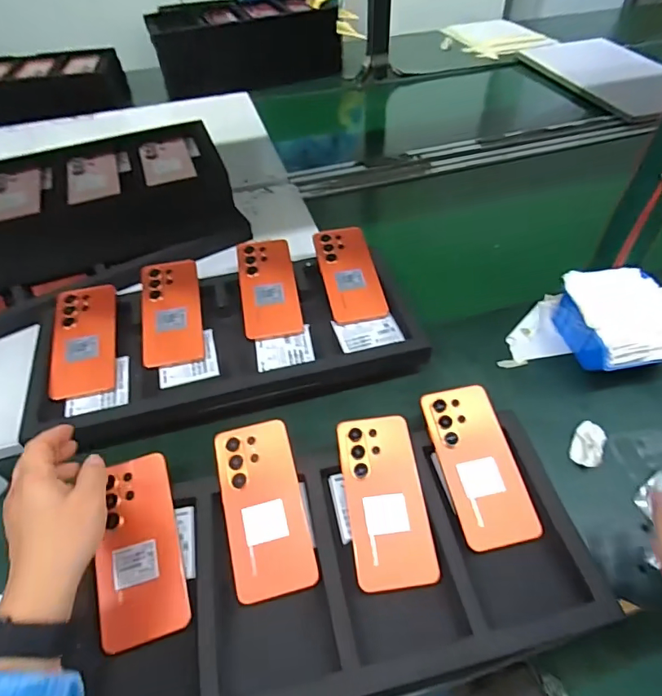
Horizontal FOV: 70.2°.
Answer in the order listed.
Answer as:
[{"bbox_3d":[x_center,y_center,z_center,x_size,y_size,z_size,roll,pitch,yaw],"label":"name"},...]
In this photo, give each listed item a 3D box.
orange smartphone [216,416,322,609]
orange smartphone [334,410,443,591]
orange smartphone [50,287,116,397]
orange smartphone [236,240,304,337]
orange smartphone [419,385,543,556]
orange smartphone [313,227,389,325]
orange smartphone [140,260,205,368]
[{"bbox_3d":[-0.070,0.161,0.488,0.080,0.006,0.172,-13,61,-6],"label":"orange smartphone"},{"bbox_3d":[0.057,0.156,0.493,0.080,0.007,0.172,-7,59,-2],"label":"orange smartphone"},{"bbox_3d":[-0.326,-0.014,0.624,0.076,0.016,0.167,-8,63,-5],"label":"orange smartphone"},{"bbox_3d":[-0.089,-0.089,0.676,0.078,0.006,0.168,-8,62,-8],"label":"orange smartphone"},{"bbox_3d":[0.161,0.124,0.515,0.081,0.008,0.174,-10,59,-6],"label":"orange smartphone"},{"bbox_3d":[0.027,-0.111,0.695,0.079,0.005,0.173,-9,62,-8],"label":"orange smartphone"},{"bbox_3d":[-0.220,-0.053,0.650,0.078,0.007,0.170,-7,61,-13],"label":"orange smartphone"}]

